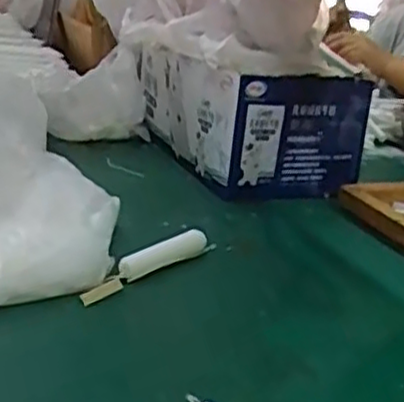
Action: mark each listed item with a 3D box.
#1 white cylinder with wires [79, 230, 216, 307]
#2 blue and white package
[{"bbox_3d":[-0.042,0.049,0.553,0.020,0.023,0.141,20,23,33],"label":"white cylinder with wires"},{"bbox_3d":[0.045,-0.104,0.851,0.174,0.127,0.257,-2,22,-25],"label":"blue and white package"}]

